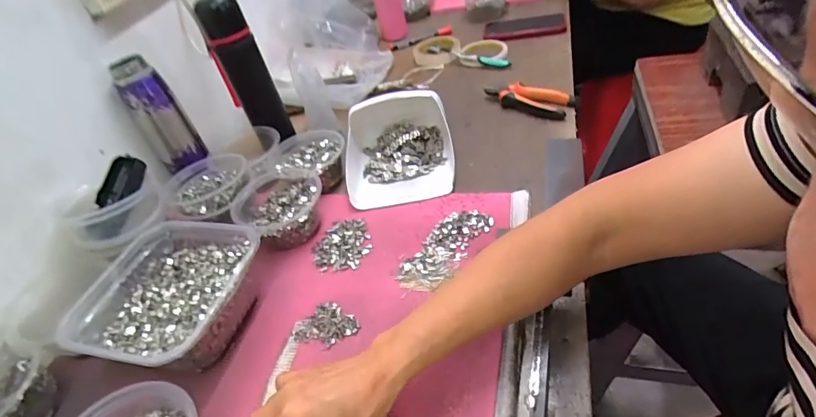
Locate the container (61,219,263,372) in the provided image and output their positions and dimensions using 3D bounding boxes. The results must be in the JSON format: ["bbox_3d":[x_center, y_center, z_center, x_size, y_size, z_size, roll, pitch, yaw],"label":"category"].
[{"bbox_3d":[-0.267,0.099,0.503,0.183,0.064,0.176,4,45,22],"label":"container"}]

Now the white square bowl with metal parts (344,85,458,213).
[{"bbox_3d":[-0.018,-0.093,0.643,0.157,0.077,0.165,-11,43,5],"label":"white square bowl with metal parts"}]

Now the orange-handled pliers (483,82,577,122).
[{"bbox_3d":[0.194,-0.181,0.732,0.144,0.031,0.043,22,54,36],"label":"orange-handled pliers"}]

